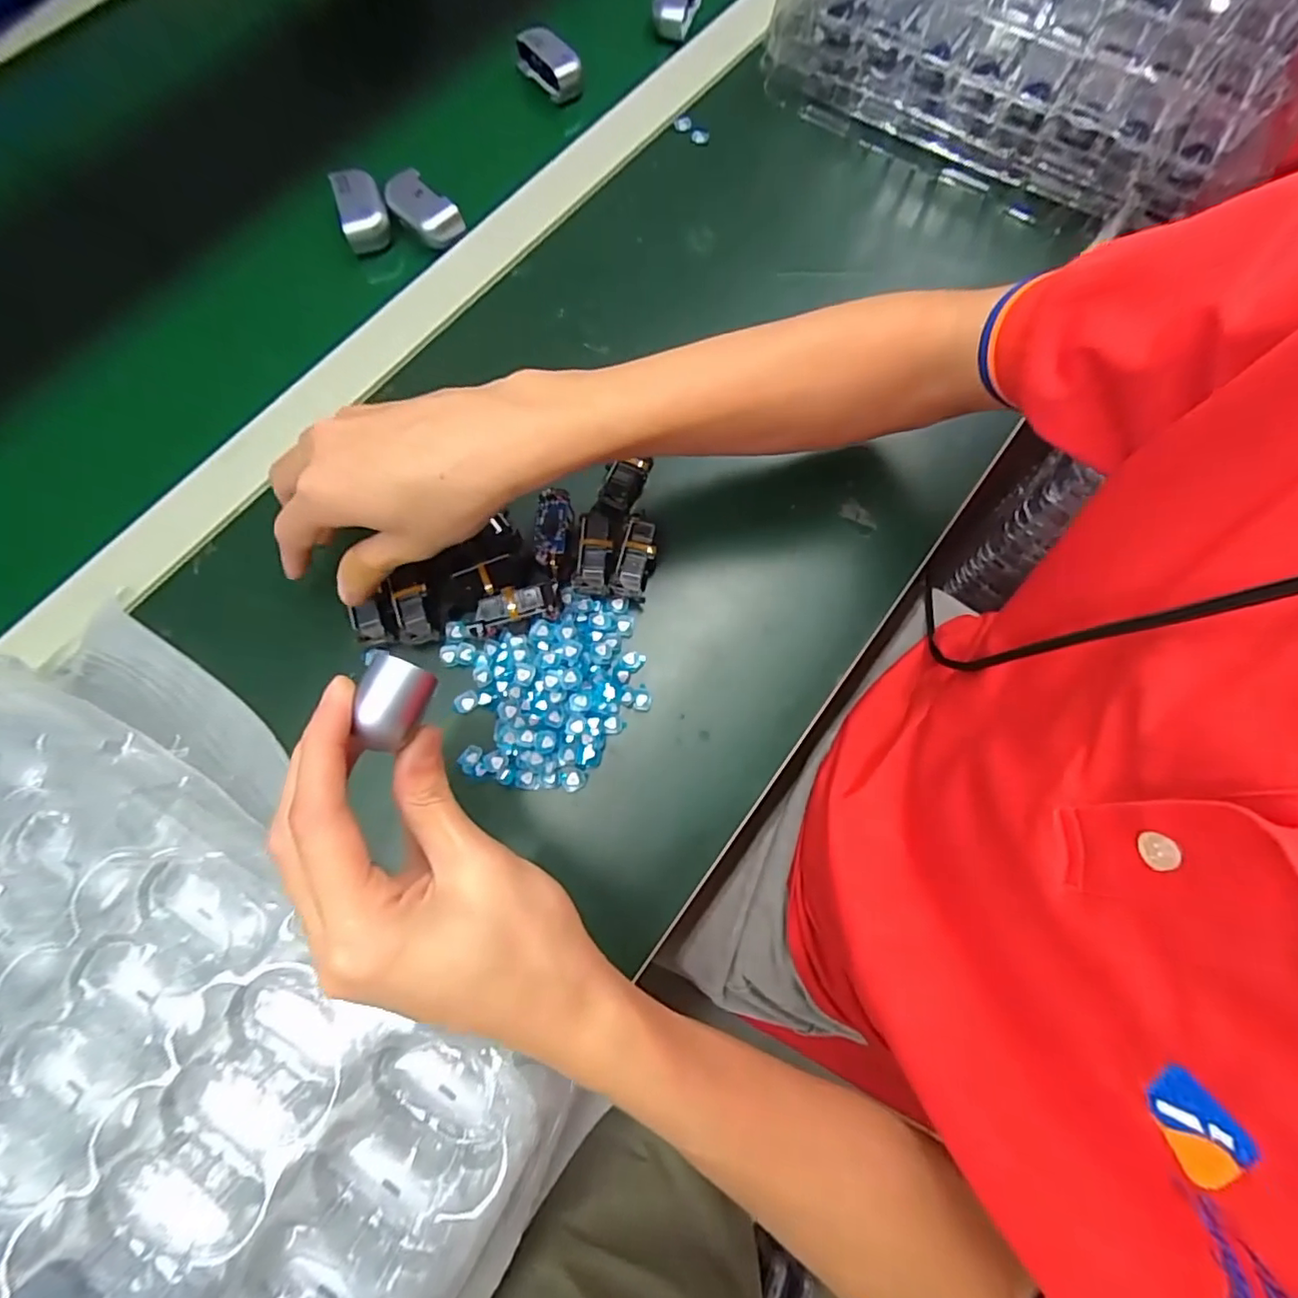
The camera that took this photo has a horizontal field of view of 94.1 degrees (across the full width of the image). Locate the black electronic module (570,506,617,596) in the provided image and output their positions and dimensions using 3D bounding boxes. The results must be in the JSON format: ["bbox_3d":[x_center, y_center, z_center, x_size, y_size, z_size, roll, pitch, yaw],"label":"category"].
[{"bbox_3d":[-0.032,-0.059,0.354,0.021,0.019,0.053,6,73,1],"label":"black electronic module"}]

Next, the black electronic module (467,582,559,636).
[{"bbox_3d":[-0.077,-0.023,0.342,0.052,0.015,0.021,-15,74,-6],"label":"black electronic module"}]

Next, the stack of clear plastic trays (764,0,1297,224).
[{"bbox_3d":[0.336,-0.542,0.481,0.346,0.083,0.424,30,75,7],"label":"stack of clear plastic trays"}]

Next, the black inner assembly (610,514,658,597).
[{"bbox_3d":[-0.007,-0.054,0.356,0.021,0.021,0.047,14,74,3],"label":"black inner assembly"}]

